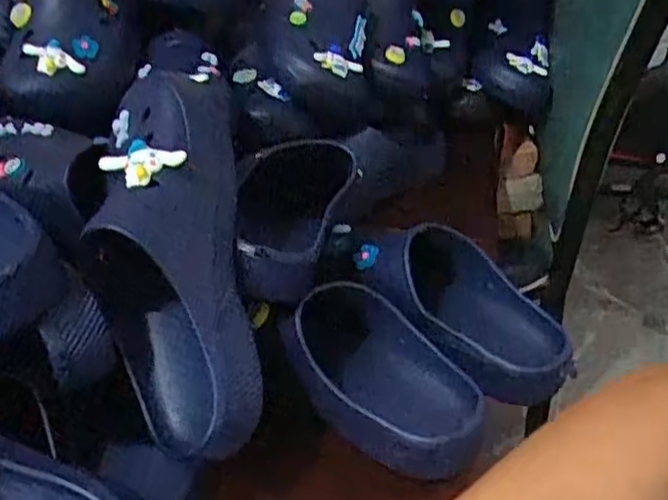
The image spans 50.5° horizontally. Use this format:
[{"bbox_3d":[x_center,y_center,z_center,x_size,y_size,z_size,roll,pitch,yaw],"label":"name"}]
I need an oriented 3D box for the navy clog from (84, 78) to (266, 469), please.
[{"bbox_3d":[-0.114,-0.001,0.499,0.103,0.104,0.285,-6,77,-4],"label":"navy clog"}]

